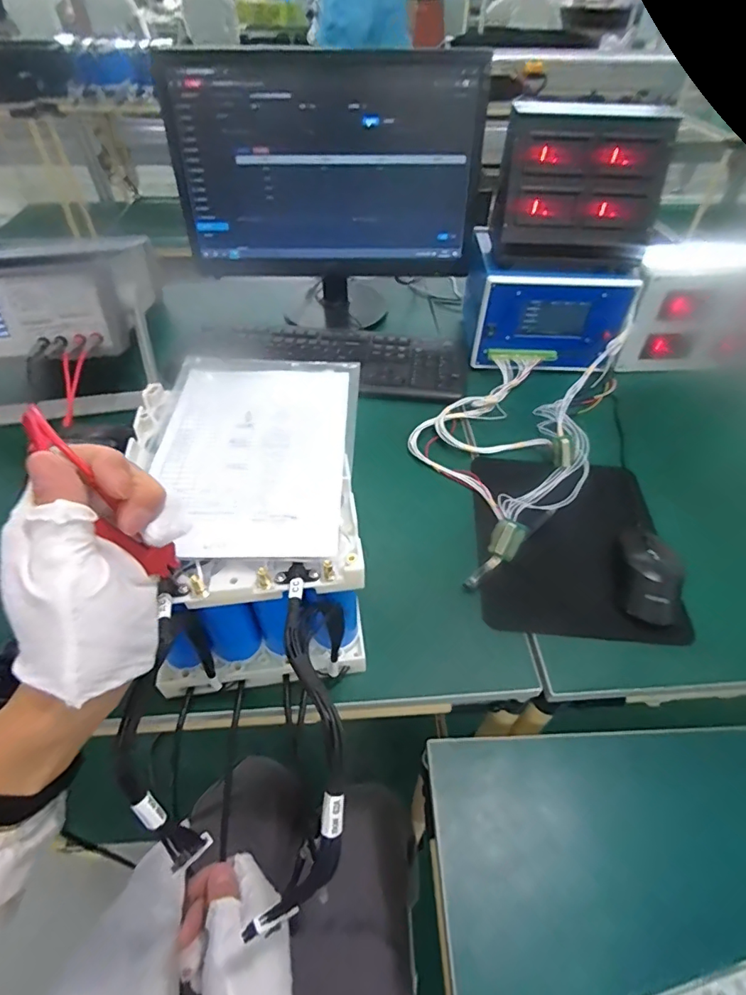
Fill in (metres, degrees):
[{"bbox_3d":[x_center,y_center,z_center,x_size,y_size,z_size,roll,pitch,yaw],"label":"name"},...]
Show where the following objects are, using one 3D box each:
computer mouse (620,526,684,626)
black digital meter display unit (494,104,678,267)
[{"bbox_3d":[0.281,0.076,0.503,0.060,0.037,0.108,15,50,13],"label":"computer mouse"},{"bbox_3d":[0.258,-0.387,0.621,0.196,0.165,0.071,7,48,6],"label":"black digital meter display unit"}]

